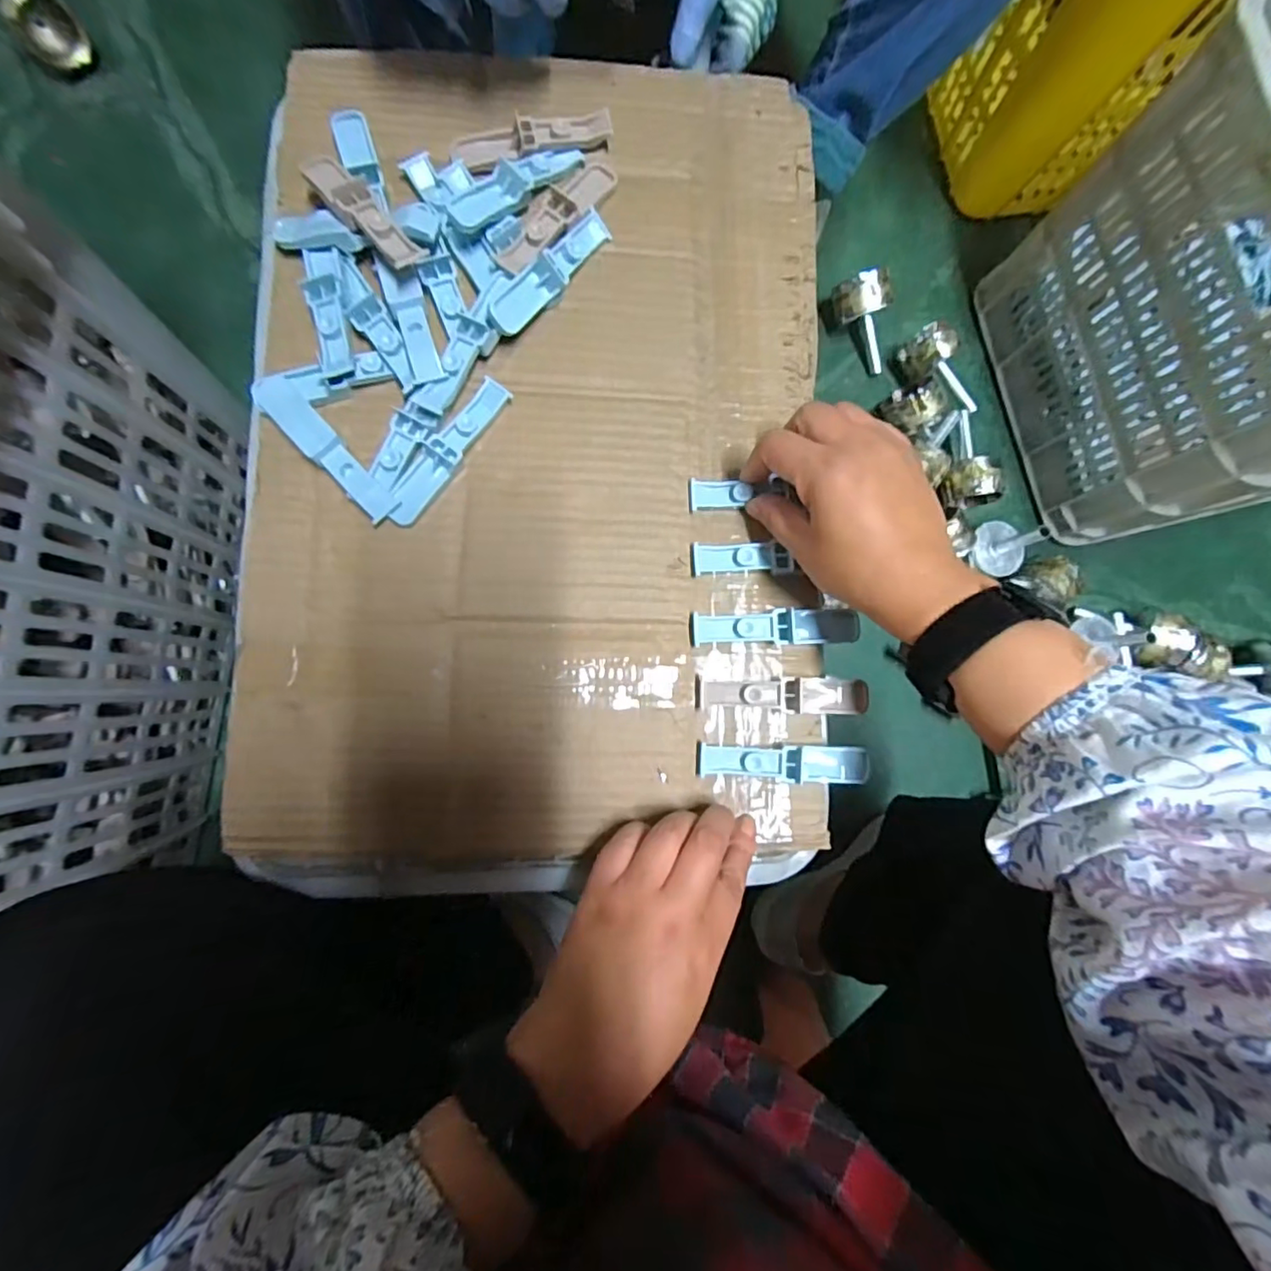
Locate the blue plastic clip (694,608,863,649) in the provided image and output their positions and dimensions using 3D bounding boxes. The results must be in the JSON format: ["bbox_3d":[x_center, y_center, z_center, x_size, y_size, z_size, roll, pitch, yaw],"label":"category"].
[{"bbox_3d":[0.083,-0.005,0.343,0.101,0.008,0.020,-2,86,-4],"label":"blue plastic clip"}]

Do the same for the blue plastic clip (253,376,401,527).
[{"bbox_3d":[-0.175,-0.106,0.327,0.021,0.013,0.103,-43,89,-6],"label":"blue plastic clip"}]

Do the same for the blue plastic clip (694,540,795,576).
[{"bbox_3d":[0.065,-0.046,0.346,0.059,0.009,0.018,-2,86,-4],"label":"blue plastic clip"}]

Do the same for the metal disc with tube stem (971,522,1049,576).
[{"bbox_3d":[0.402,-0.098,0.610,0.054,0.064,0.061,-16,86,-6],"label":"metal disc with tube stem"}]

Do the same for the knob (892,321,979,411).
[{"bbox_3d":[0.348,-0.296,0.663,0.053,0.064,0.107,-33,87,-7],"label":"knob"}]

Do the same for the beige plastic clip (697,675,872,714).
[{"bbox_3d":[0.087,0.035,0.338,0.101,0.012,0.021,2,85,-4],"label":"beige plastic clip"}]

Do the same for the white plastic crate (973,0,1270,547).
[{"bbox_3d":[0.704,-0.348,0.558,0.522,0.289,0.364,-14,85,-5],"label":"white plastic crate"}]

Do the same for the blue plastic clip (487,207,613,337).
[{"bbox_3d":[-0.049,-0.214,0.339,0.019,0.023,0.099,39,84,0],"label":"blue plastic clip"}]

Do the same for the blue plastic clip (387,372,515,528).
[{"bbox_3d":[-0.110,-0.107,0.332,0.021,0.012,0.098,34,84,-1],"label":"blue plastic clip"}]

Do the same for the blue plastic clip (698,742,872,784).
[{"bbox_3d":[0.087,0.075,0.336,0.100,0.012,0.022,3,85,-4],"label":"blue plastic clip"}]

